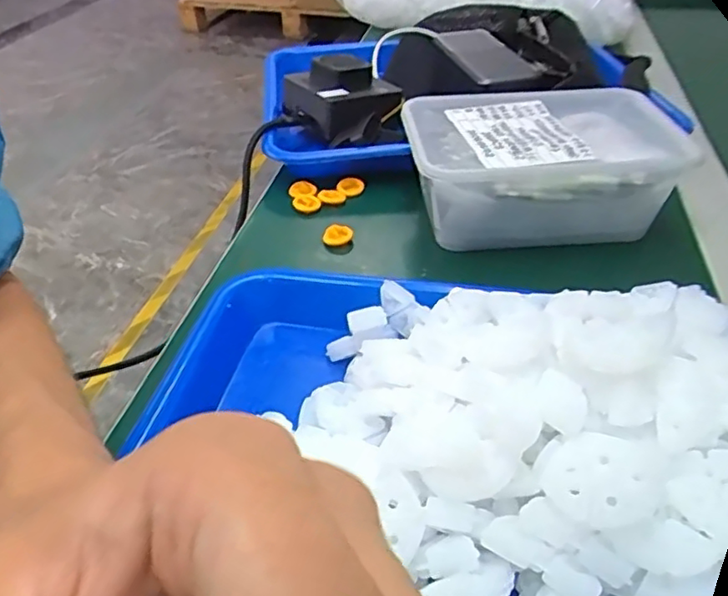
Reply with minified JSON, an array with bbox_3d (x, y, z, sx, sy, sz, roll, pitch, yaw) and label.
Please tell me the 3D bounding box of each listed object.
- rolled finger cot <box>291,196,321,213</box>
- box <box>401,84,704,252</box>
[{"bbox_3d":[-0.041,-0.068,0.456,0.020,0.004,0.020,-4,39,-4],"label":"rolled finger cot"},{"bbox_3d":[0.113,-0.085,0.428,0.166,0.073,0.113,-3,39,-3],"label":"box"}]

